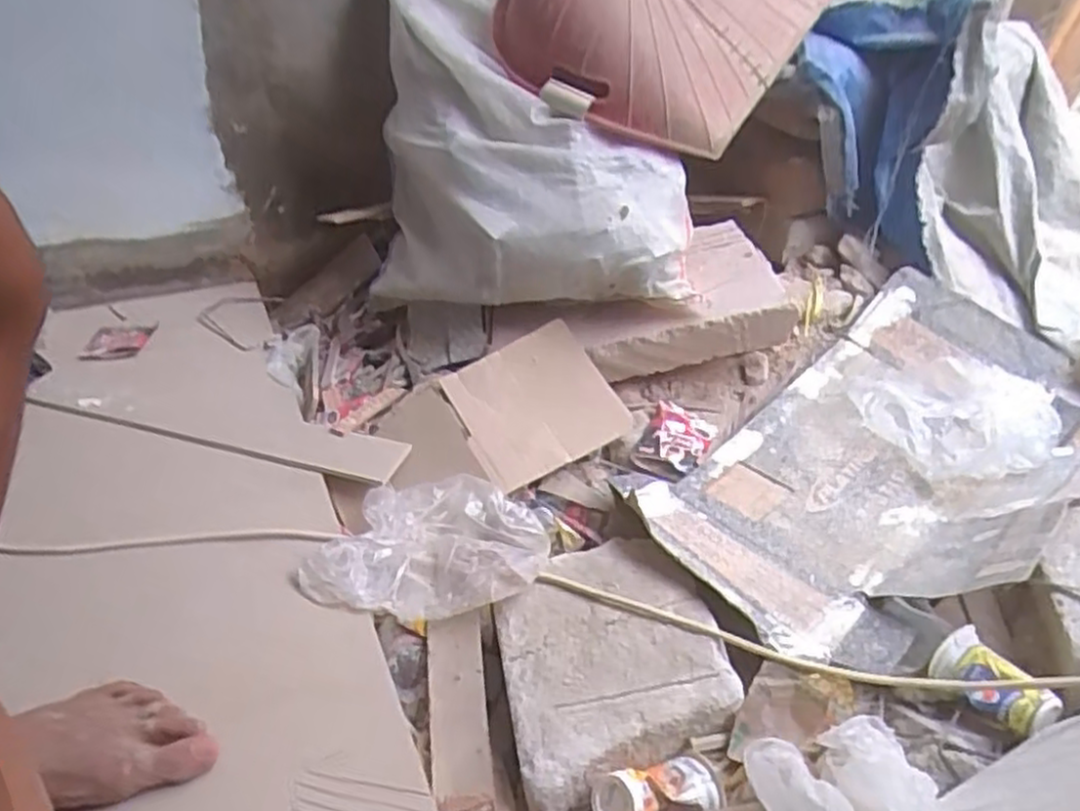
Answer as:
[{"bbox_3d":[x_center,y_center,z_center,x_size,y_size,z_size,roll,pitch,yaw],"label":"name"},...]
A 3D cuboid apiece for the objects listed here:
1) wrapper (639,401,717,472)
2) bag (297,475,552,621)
[{"bbox_3d":[0.180,0.041,0.984,0.078,0.008,0.097,22,50,17],"label":"wrapper"},{"bbox_3d":[-0.109,0.145,0.802,0.221,0.031,0.189,8,34,11],"label":"bag"}]

